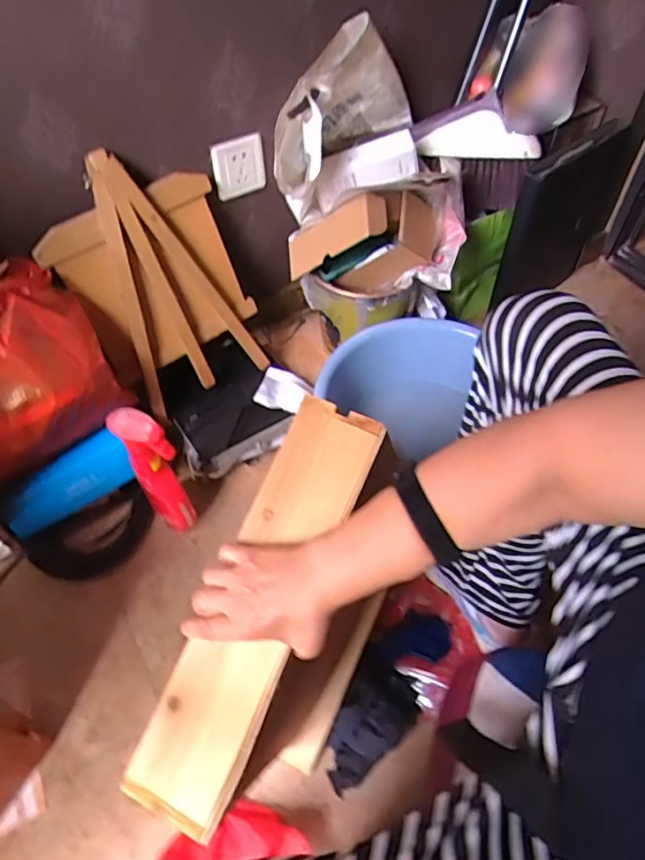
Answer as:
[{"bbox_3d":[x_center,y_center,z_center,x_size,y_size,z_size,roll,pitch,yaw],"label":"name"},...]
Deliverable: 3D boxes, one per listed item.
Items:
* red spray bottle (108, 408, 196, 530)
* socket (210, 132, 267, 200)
[{"bbox_3d":[-0.242,0.065,0.824,0.094,0.263,0.049,17,51,12],"label":"red spray bottle"},{"bbox_3d":[-0.134,-0.425,0.911,0.084,0.097,0.012,-19,57,-12],"label":"socket"}]

